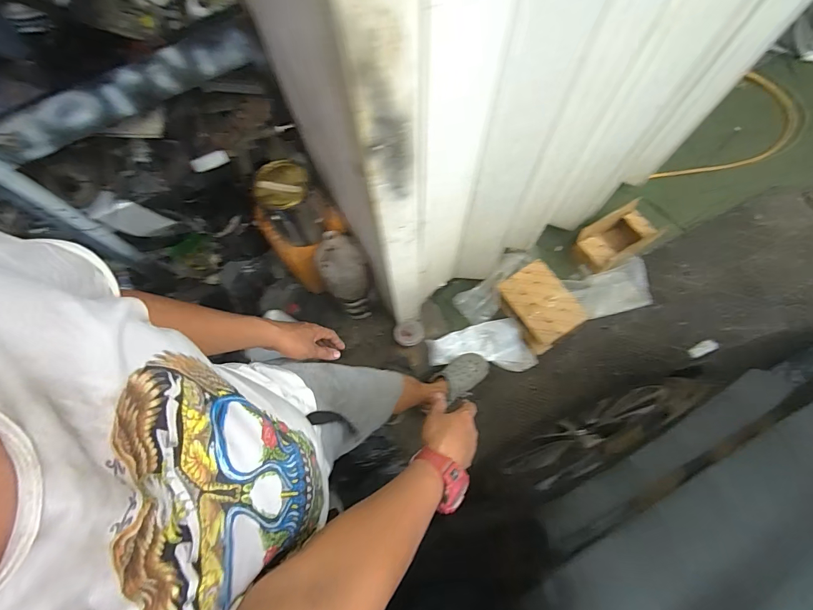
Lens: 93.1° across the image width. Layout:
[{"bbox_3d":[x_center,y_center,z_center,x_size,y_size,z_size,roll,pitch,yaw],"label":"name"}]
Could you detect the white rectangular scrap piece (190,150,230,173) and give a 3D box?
[{"bbox_3d":[-0.576,-0.419,1.128,0.110,0.040,0.015,-21,31,2],"label":"white rectangular scrap piece"}]

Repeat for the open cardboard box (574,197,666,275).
[{"bbox_3d":[0.829,-0.258,1.536,0.287,0.154,0.175,-28,74,-8],"label":"open cardboard box"}]

